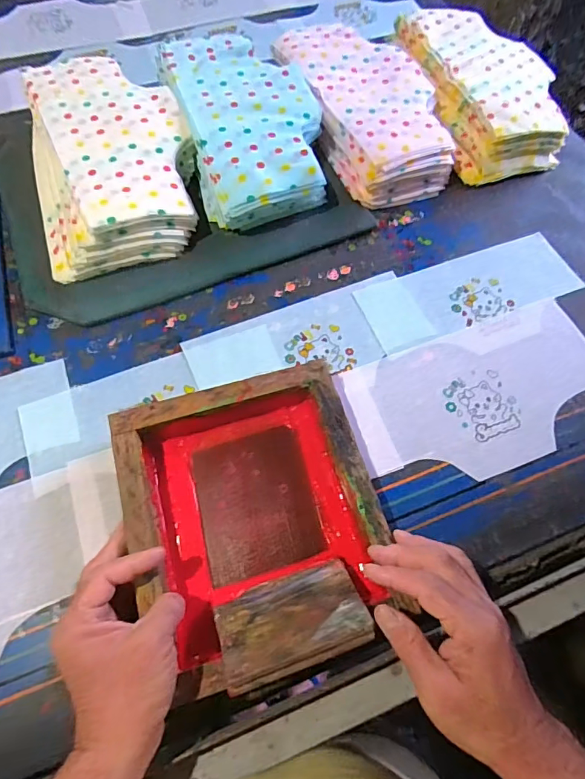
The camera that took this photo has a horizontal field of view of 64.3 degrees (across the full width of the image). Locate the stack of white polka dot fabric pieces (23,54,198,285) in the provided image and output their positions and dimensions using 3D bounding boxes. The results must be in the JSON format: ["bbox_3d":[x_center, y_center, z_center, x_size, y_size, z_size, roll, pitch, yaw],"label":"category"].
[{"bbox_3d":[-0.239,-0.303,0.616,0.205,0.089,0.342,-17,65,-9],"label":"stack of white polka dot fabric pieces"}]

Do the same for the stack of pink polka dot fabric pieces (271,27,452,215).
[{"bbox_3d":[0.109,-0.420,0.693,0.182,0.076,0.335,-19,66,-11],"label":"stack of pink polka dot fabric pieces"}]

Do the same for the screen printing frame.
[{"bbox_3d":[-0.033,0.115,0.434,0.219,0.076,0.251,-16,63,-9],"label":"screen printing frame"}]

